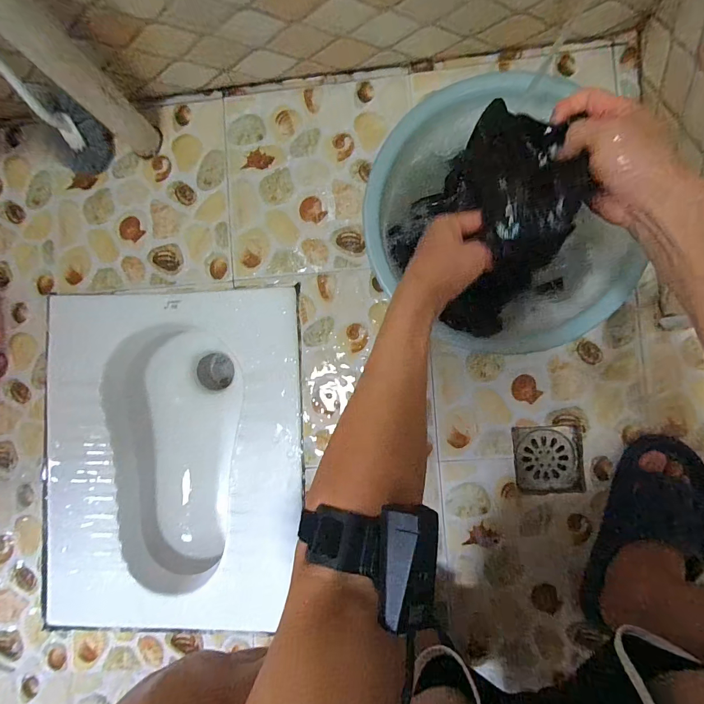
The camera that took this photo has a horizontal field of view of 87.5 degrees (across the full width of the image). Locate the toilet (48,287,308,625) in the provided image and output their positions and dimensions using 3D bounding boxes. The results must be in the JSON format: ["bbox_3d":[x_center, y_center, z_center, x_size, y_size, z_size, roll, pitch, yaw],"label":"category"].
[{"bbox_3d":[-0.281,0.168,0.691,0.427,0.225,0.538,-4,88,5],"label":"toilet"}]

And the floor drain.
[{"bbox_3d":[0.291,0.159,0.547,0.094,0.013,0.099,-4,88,5],"label":"floor drain"}]

